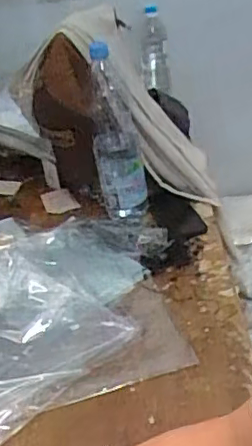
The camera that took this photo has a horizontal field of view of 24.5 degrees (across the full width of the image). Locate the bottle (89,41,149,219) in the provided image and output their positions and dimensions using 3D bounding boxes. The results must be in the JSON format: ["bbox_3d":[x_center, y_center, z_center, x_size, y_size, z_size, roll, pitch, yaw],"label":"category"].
[{"bbox_3d":[-0.015,-0.157,1.066,0.087,0.324,0.074,-6,33,1],"label":"bottle"}]

